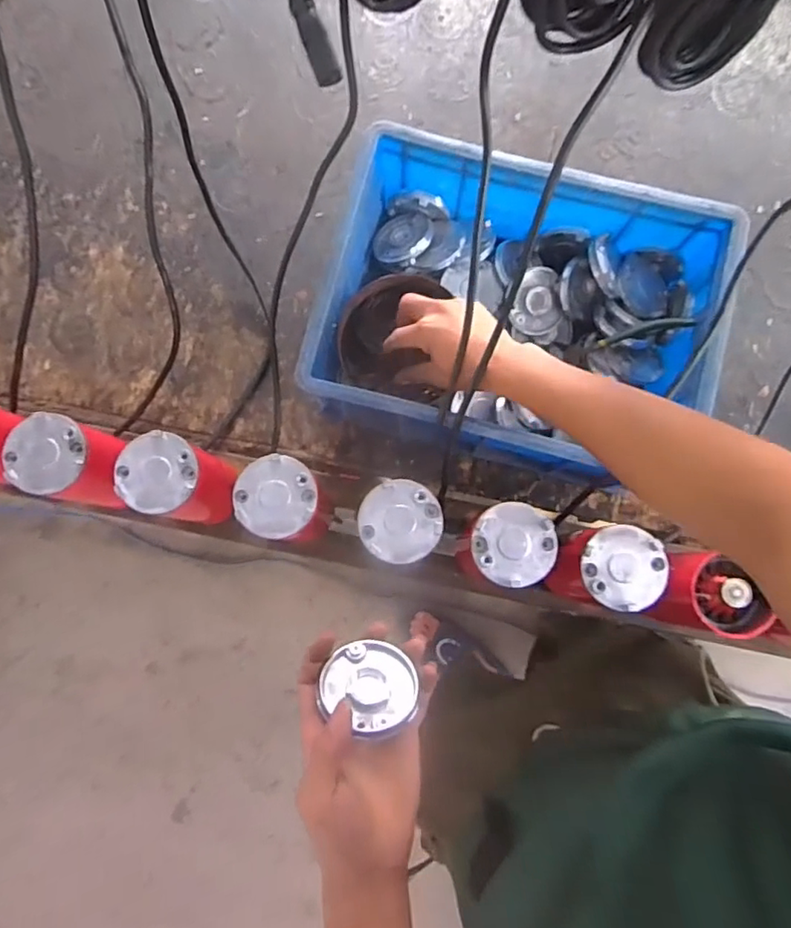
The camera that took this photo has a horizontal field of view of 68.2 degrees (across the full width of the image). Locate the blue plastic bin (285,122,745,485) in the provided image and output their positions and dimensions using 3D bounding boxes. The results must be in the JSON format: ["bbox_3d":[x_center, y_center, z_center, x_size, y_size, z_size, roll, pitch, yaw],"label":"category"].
[{"bbox_3d":[0.130,-0.158,0.650,0.390,0.153,0.296,15,82,2],"label":"blue plastic bin"}]

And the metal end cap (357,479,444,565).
[{"bbox_3d":[0.004,0.052,0.527,0.073,0.009,0.072,0,83,1],"label":"metal end cap"}]

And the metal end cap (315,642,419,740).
[{"bbox_3d":[-0.019,0.163,0.433,0.068,0.012,0.061,20,44,21],"label":"metal end cap"}]

